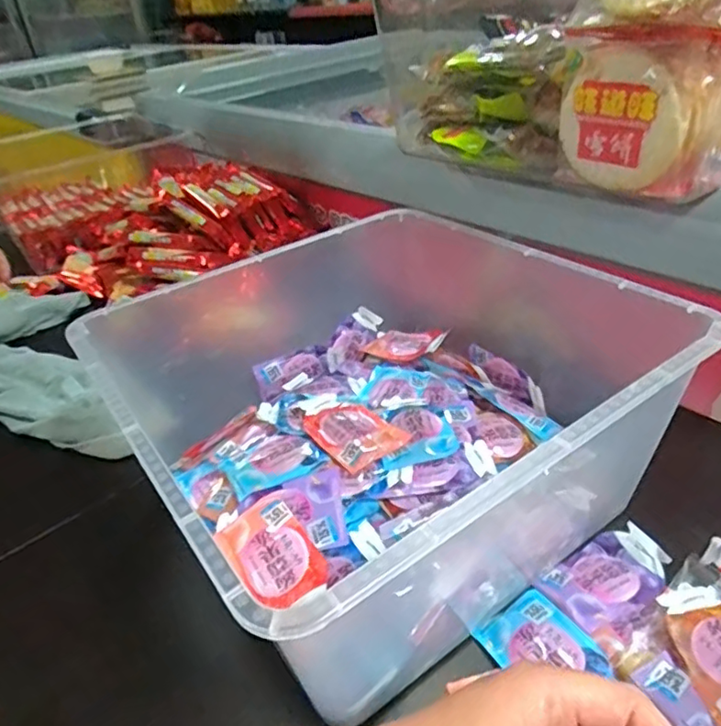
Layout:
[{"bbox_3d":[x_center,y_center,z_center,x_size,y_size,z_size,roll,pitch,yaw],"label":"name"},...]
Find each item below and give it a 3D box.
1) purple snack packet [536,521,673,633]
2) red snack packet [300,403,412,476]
[{"bbox_3d":[0.148,0.128,0.355,0.076,0.011,0.047,-23,38,-21],"label":"purple snack packet"},{"bbox_3d":[-0.005,0.048,0.398,0.049,0.013,0.065,-25,38,-24],"label":"red snack packet"}]

